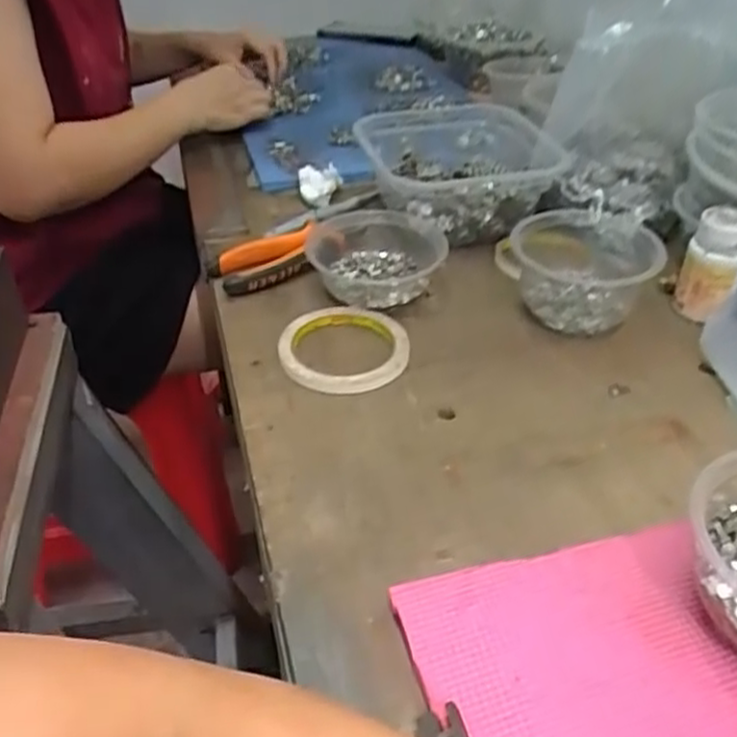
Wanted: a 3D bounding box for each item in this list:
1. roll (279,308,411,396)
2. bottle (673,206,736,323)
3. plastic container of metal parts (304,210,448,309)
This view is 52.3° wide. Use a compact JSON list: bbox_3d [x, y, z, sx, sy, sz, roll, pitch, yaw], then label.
[{"bbox_3d":[-0.018,-0.017,0.578,0.096,0.016,0.096,-1,38,1],"label":"roll"},{"bbox_3d":[0.272,-0.079,0.592,0.045,0.082,0.043,17,41,22],"label":"bottle"},{"bbox_3d":[0.009,-0.092,0.647,0.119,0.049,0.111,-8,38,-8],"label":"plastic container of metal parts"}]

